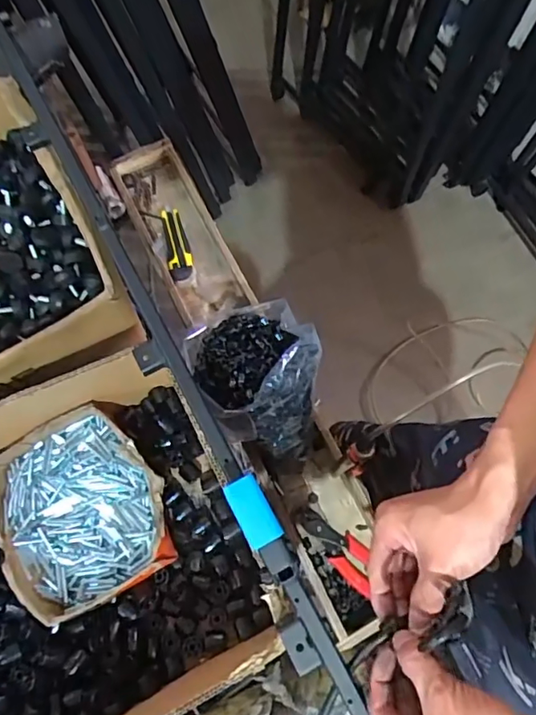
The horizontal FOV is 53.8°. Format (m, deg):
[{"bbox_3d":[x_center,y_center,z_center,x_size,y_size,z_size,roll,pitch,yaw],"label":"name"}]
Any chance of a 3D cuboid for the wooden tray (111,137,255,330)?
[{"bbox_3d":[-0.149,-0.213,0.901,0.120,0.047,0.341,-25,73,-9],"label":"wooden tray"}]

